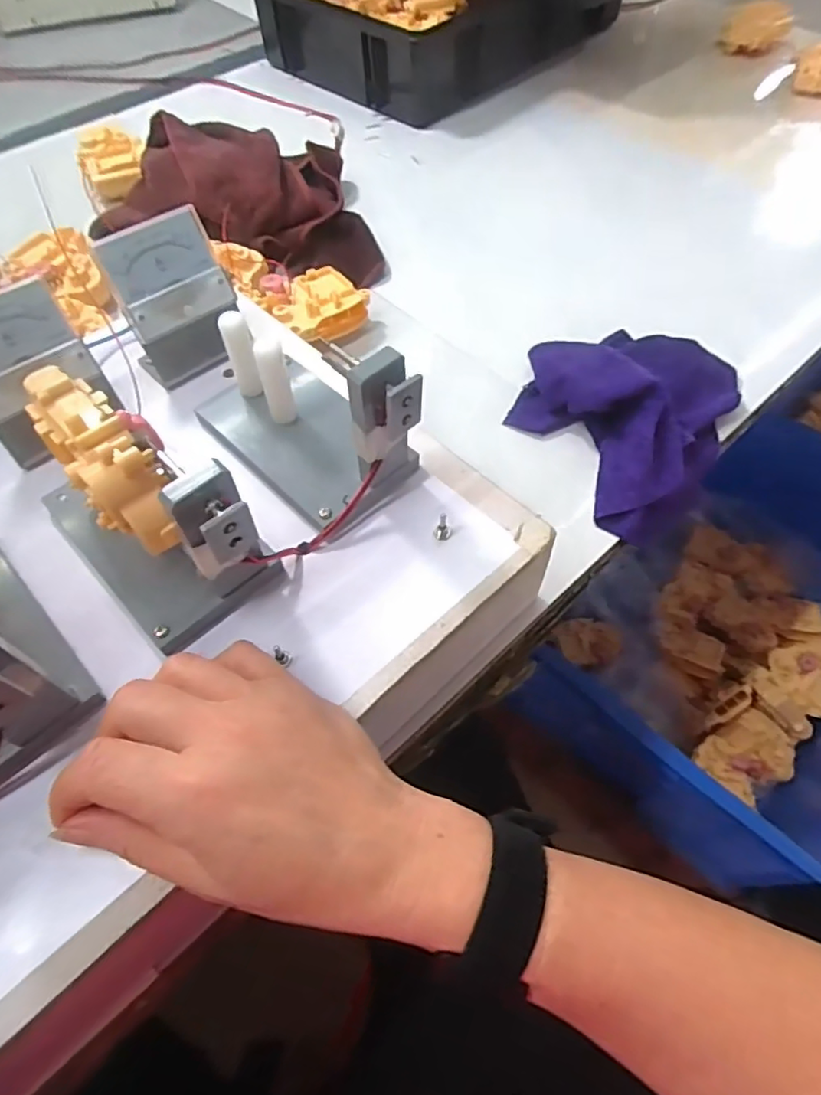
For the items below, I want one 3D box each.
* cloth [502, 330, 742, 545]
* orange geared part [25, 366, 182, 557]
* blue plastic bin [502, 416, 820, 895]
[{"bbox_3d":[0.150,-0.100,0.433,0.143,0.043,0.174,24,61,15],"label":"cloth"},{"bbox_3d":[-0.130,-0.041,0.262,0.037,0.035,0.099,-34,63,-19],"label":"orange geared part"},{"bbox_3d":[0.436,0.106,0.809,0.375,0.212,0.528,37,65,21],"label":"blue plastic bin"}]

